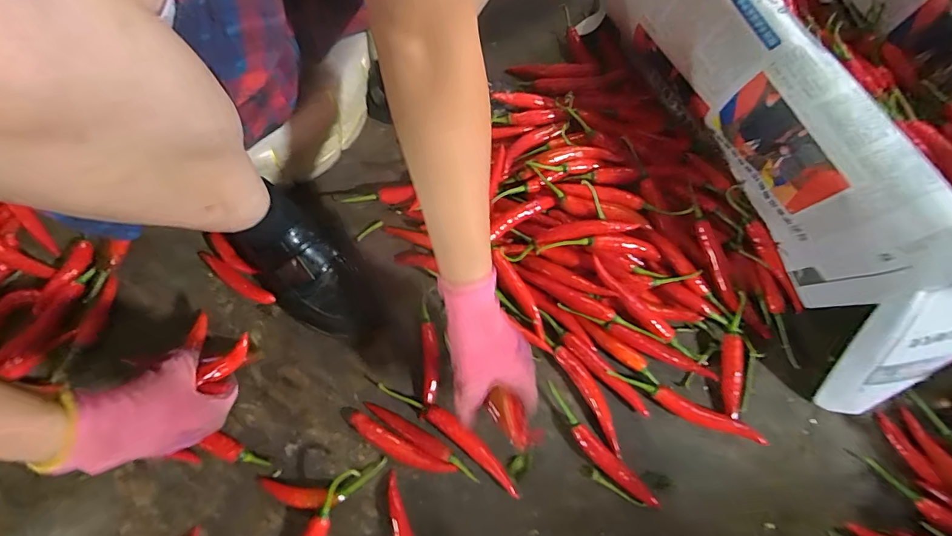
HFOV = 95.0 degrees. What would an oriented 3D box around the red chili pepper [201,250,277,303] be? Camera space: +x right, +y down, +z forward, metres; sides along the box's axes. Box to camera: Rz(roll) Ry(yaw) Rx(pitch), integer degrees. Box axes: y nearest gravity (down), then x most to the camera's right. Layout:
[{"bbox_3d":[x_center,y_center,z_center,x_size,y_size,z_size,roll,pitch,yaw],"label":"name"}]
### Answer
[{"bbox_3d":[-0.289,0.012,0.518,0.115,0.013,0.019,31,73,8],"label":"red chili pepper"}]

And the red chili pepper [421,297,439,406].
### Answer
[{"bbox_3d":[-0.052,0.094,0.496,0.018,0.010,0.117,-3,72,-4],"label":"red chili pepper"}]

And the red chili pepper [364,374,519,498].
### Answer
[{"bbox_3d":[-0.033,0.171,0.473,0.198,0.015,0.027,35,74,9],"label":"red chili pepper"}]

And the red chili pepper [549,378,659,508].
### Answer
[{"bbox_3d":[0.131,0.194,0.471,0.022,0.017,0.160,-40,78,-14],"label":"red chili pepper"}]

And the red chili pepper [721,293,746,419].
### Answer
[{"bbox_3d":[0.292,0.097,0.493,0.021,0.021,0.136,8,71,0],"label":"red chili pepper"}]

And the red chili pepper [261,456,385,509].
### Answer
[{"bbox_3d":[-0.159,0.227,0.449,0.127,0.027,0.035,-8,72,-5],"label":"red chili pepper"}]

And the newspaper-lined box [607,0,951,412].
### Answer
[{"bbox_3d":[0.425,-0.179,0.465,0.343,0.188,0.547,-24,74,-10],"label":"newspaper-lined box"}]

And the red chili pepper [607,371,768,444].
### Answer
[{"bbox_3d":[0.226,0.152,0.478,0.172,0.018,0.022,23,72,5],"label":"red chili pepper"}]

